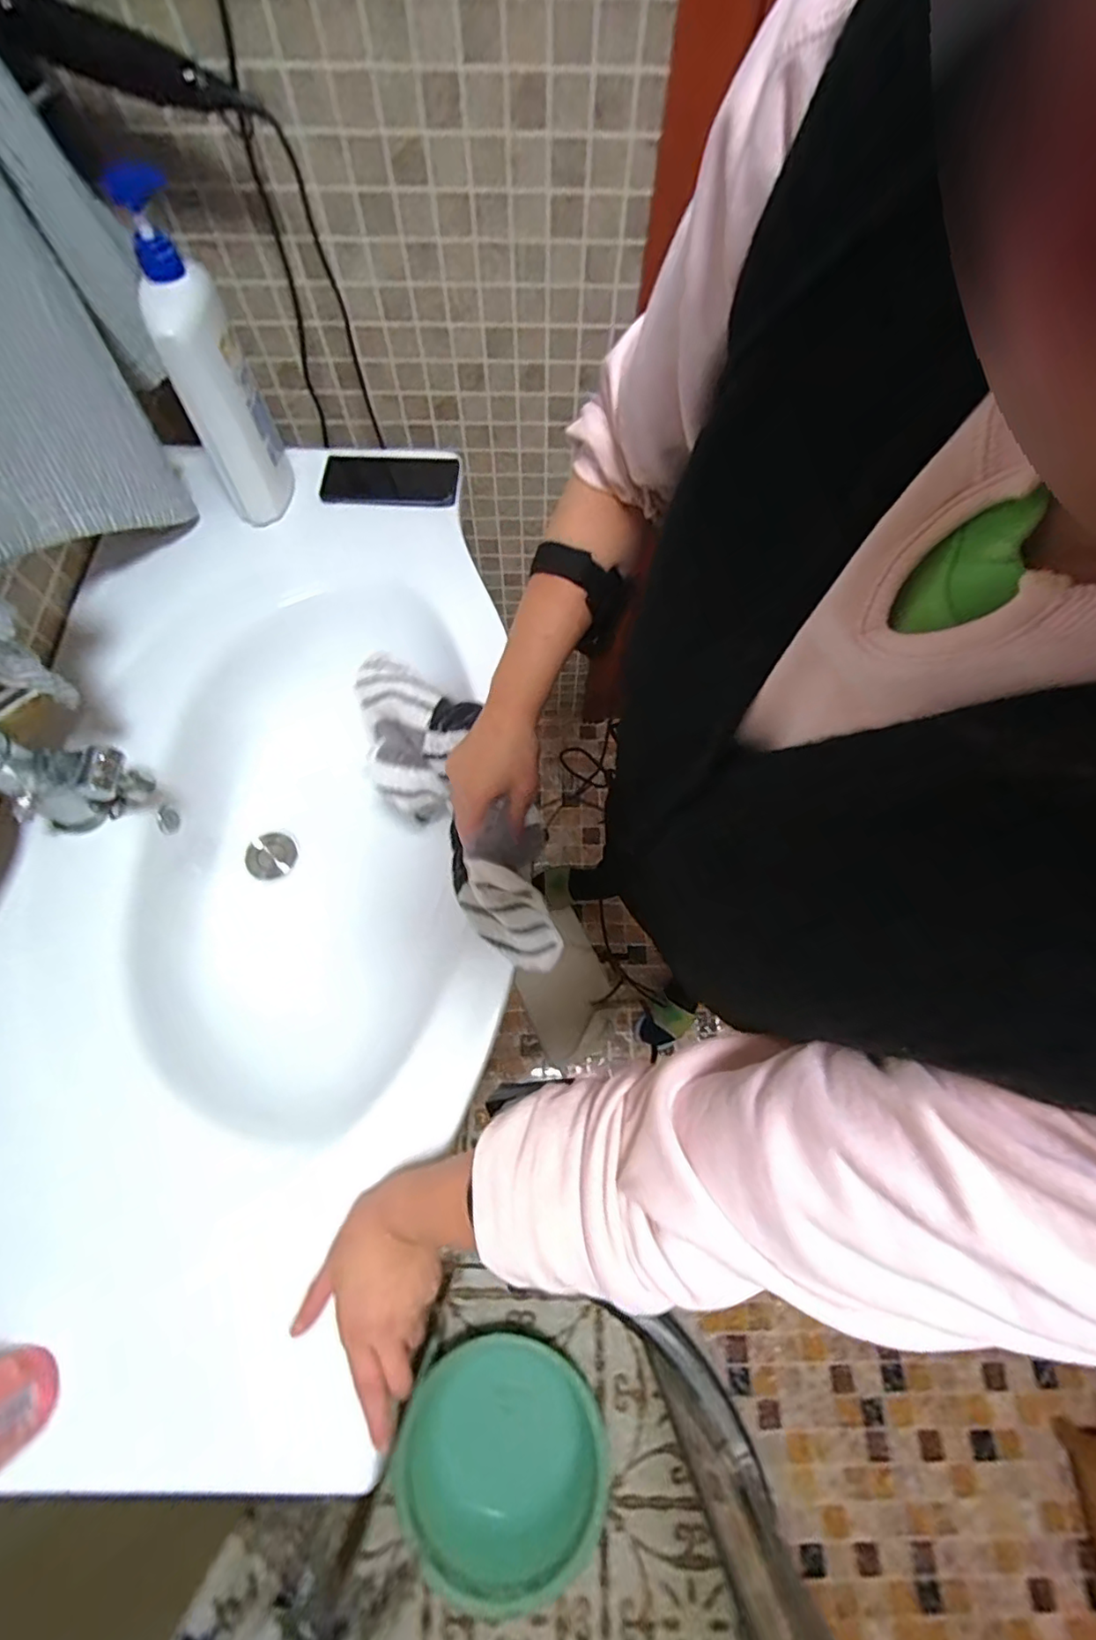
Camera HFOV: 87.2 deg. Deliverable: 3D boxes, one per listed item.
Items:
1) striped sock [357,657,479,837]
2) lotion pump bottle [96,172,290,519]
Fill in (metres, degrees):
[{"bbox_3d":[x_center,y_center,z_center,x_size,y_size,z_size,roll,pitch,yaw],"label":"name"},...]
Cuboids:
[{"bbox_3d":[-0.146,-0.081,0.551,0.146,0.064,0.119,34,73,11],"label":"striped sock"},{"bbox_3d":[-0.335,-0.439,0.574,0.084,0.266,0.064,-29,73,-11],"label":"lotion pump bottle"}]

